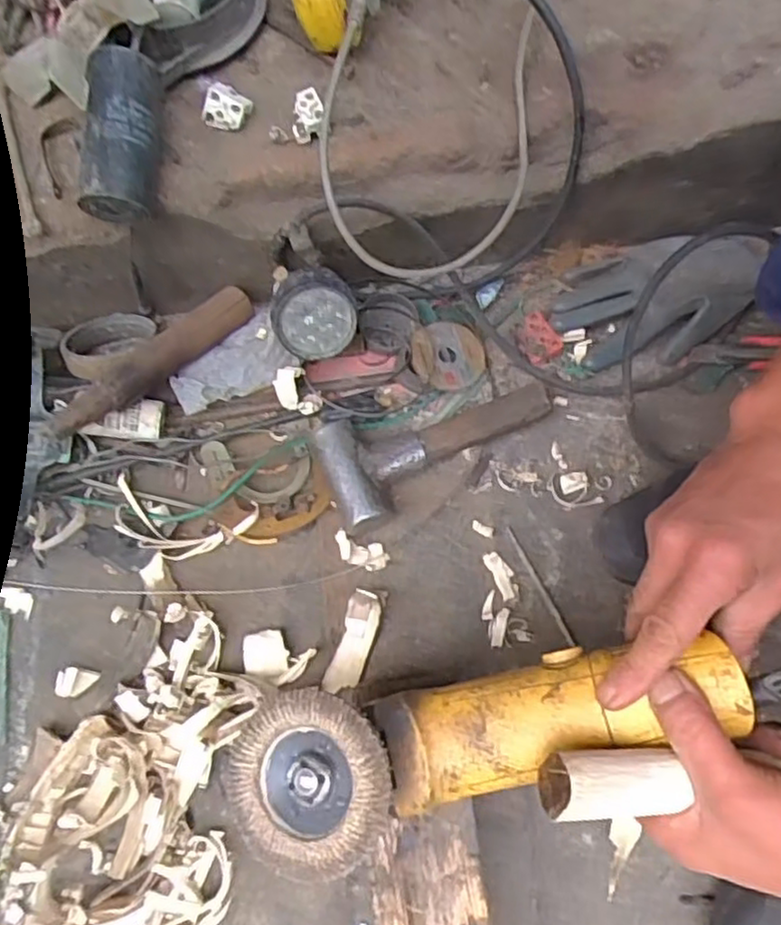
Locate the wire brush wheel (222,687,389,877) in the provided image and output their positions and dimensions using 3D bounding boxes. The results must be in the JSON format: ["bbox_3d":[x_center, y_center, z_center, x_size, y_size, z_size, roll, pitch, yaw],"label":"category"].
[{"bbox_3d":[-0.046,0.176,0.382,0.096,0.012,0.091,0,77,21],"label":"wire brush wheel"}]

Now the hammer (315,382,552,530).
[{"bbox_3d":[0.043,-0.019,0.573,0.195,0.032,0.085,-22,74,-6],"label":"hammer"}]

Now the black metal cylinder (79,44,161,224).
[{"bbox_3d":[-0.183,-0.226,0.477,0.040,0.051,0.112,6,91,2],"label":"black metal cylinder"}]

